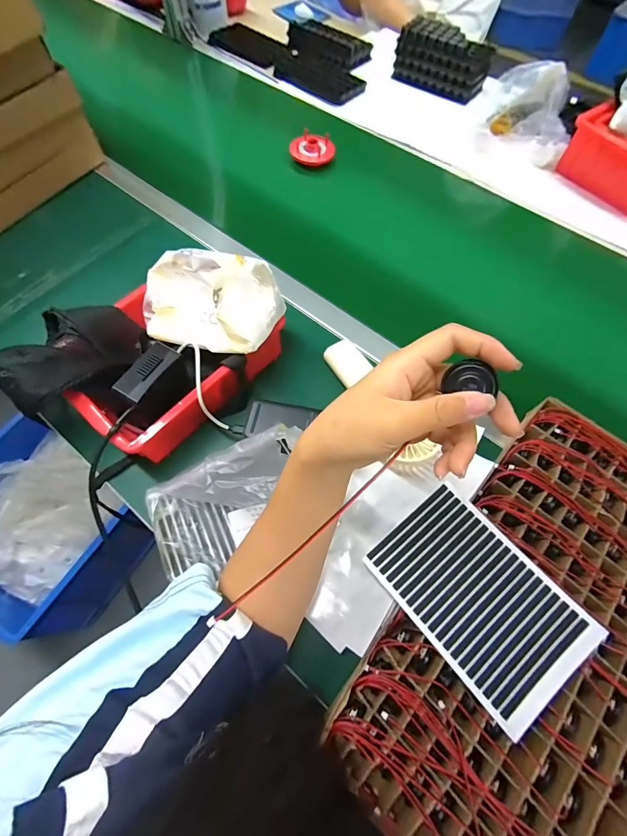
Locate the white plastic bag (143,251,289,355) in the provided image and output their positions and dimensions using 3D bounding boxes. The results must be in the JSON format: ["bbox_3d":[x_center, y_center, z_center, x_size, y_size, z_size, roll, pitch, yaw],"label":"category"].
[{"bbox_3d":[-0.123,-0.141,0.427,0.169,0.085,0.107,24,67,9],"label":"white plastic bag"}]

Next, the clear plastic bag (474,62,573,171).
[{"bbox_3d":[0.398,-0.554,0.671,0.158,0.091,0.162,23,67,9],"label":"clear plastic bag"}]

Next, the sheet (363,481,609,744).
[{"bbox_3d":[0.154,0.165,0.345,0.122,0.007,0.180,-37,68,-13],"label":"sheet"}]

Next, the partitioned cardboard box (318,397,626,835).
[{"bbox_3d":[0.234,0.202,0.344,0.251,0.037,0.430,38,70,15],"label":"partitioned cardboard box"}]

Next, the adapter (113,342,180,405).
[{"bbox_3d":[-0.177,-0.051,0.388,0.031,0.014,0.071,27,67,11],"label":"adapter"}]

